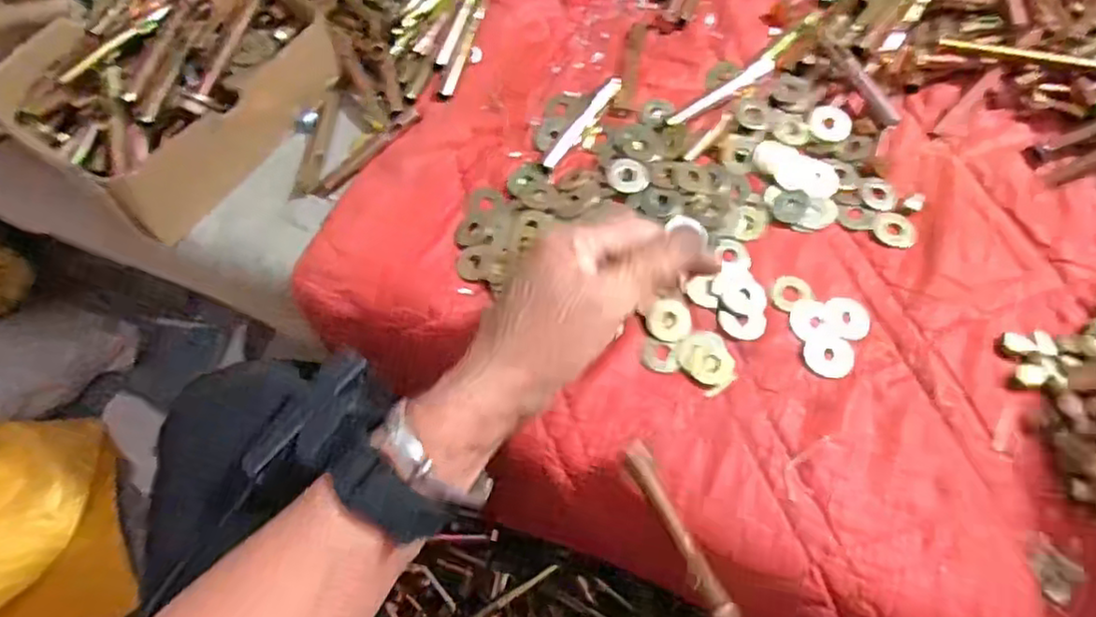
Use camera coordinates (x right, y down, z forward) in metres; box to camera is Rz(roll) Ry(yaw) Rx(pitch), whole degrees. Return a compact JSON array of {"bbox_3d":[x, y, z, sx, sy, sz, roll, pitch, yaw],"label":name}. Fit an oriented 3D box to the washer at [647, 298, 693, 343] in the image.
[{"bbox_3d":[0.072,0.007,0.401,0.026,0.004,0.025,8,65,7],"label":"washer"}]

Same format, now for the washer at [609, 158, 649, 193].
[{"bbox_3d":[0.052,-0.087,0.436,0.025,0.004,0.027,-1,64,3],"label":"washer"}]

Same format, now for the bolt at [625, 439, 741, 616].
[{"bbox_3d":[0.068,0.118,0.353,0.014,0.017,0.110,-29,93,-11],"label":"bolt"}]

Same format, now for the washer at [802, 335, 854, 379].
[{"bbox_3d":[0.161,0.027,0.385,0.027,0.004,0.024,7,65,6],"label":"washer"}]

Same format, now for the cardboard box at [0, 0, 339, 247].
[{"bbox_3d":[-0.260,-0.159,0.467,0.157,0.072,0.188,32,70,17],"label":"cardboard box"}]

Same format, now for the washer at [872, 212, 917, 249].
[{"bbox_3d":[0.215,-0.049,0.418,0.025,0.004,0.024,-1,64,3],"label":"washer"}]

